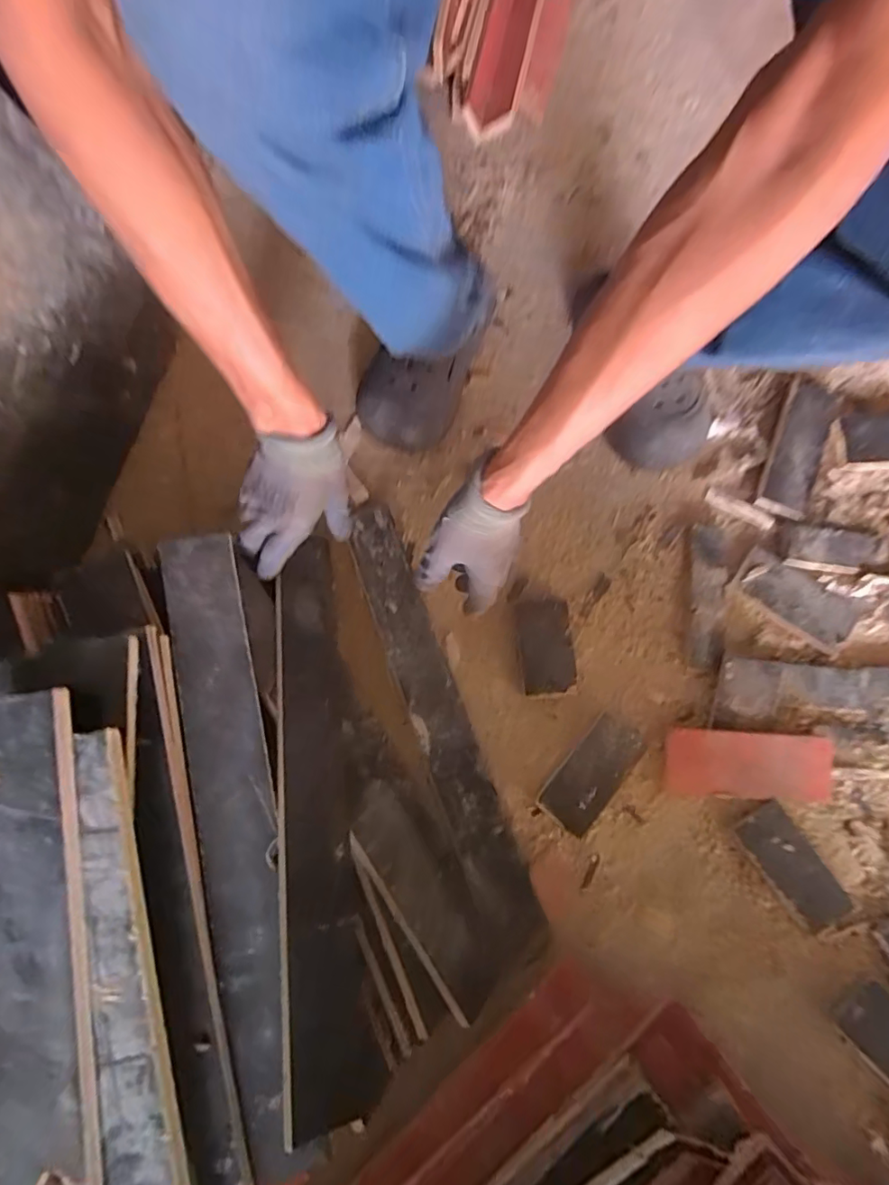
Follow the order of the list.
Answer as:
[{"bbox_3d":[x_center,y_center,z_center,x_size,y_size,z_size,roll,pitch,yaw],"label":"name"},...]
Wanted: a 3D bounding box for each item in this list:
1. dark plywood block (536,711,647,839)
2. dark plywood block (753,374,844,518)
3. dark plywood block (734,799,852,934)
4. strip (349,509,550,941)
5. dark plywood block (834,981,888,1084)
[{"bbox_3d":[0.164,0.198,0.575,0.064,0.011,0.128,37,80,9],"label":"dark plywood block"},{"bbox_3d":[0.439,-0.181,0.651,0.063,0.019,0.178,24,79,6],"label":"dark plywood block"},{"bbox_3d":[0.368,0.290,0.548,0.053,0.017,0.126,-35,79,-7],"label":"dark plywood block"},{"bbox_3d":[-0.011,0.131,0.589,0.065,0.024,0.496,-21,79,-4],"label":"strip"},{"bbox_3d":[0.442,0.443,0.520,0.060,0.009,0.080,-41,80,-8],"label":"dark plywood block"}]

